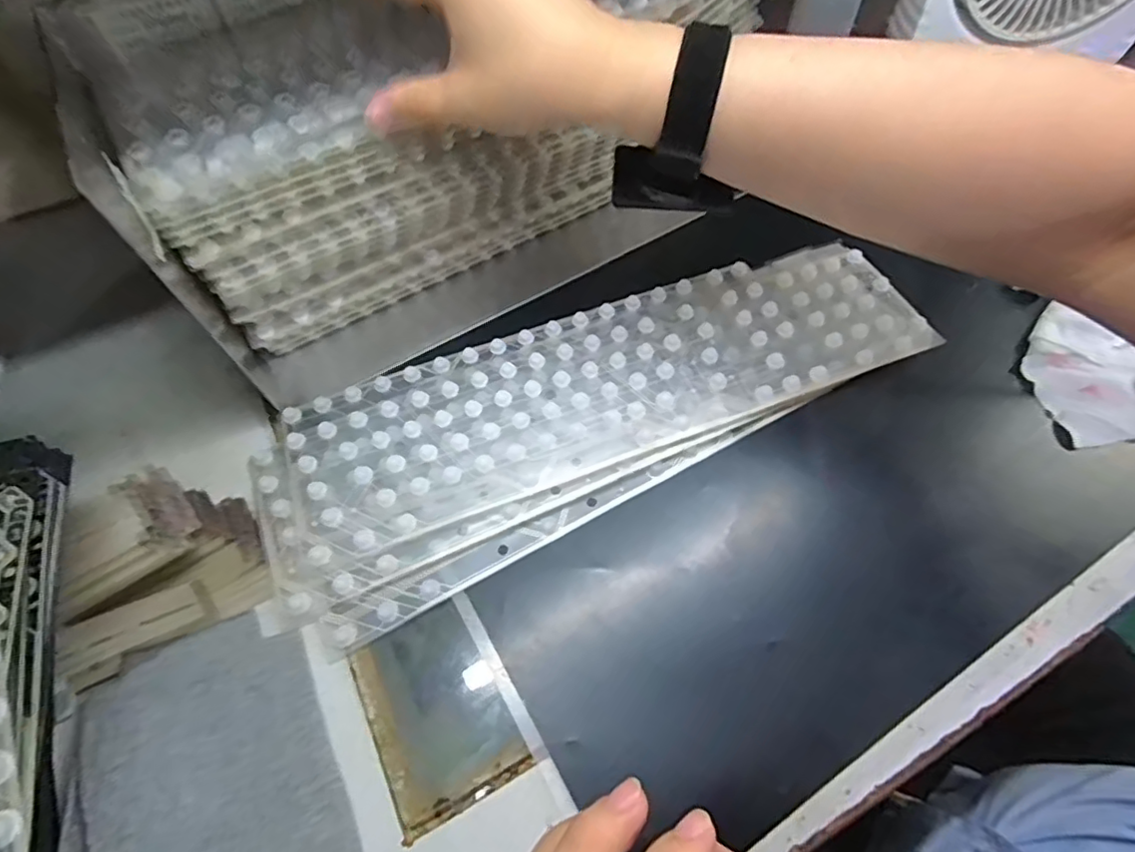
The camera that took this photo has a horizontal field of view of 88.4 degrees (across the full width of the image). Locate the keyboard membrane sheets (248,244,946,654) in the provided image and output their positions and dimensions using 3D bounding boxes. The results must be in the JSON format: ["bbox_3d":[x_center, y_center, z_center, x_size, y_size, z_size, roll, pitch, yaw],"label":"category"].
[{"bbox_3d":[0.019,-0.024,0.361,0.416,0.009,0.139,-24,64,-13],"label":"keyboard membrane sheets"}]

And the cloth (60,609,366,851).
[{"bbox_3d":[-0.159,0.167,0.255,0.111,0.013,0.157,-26,62,-13],"label":"cloth"}]

